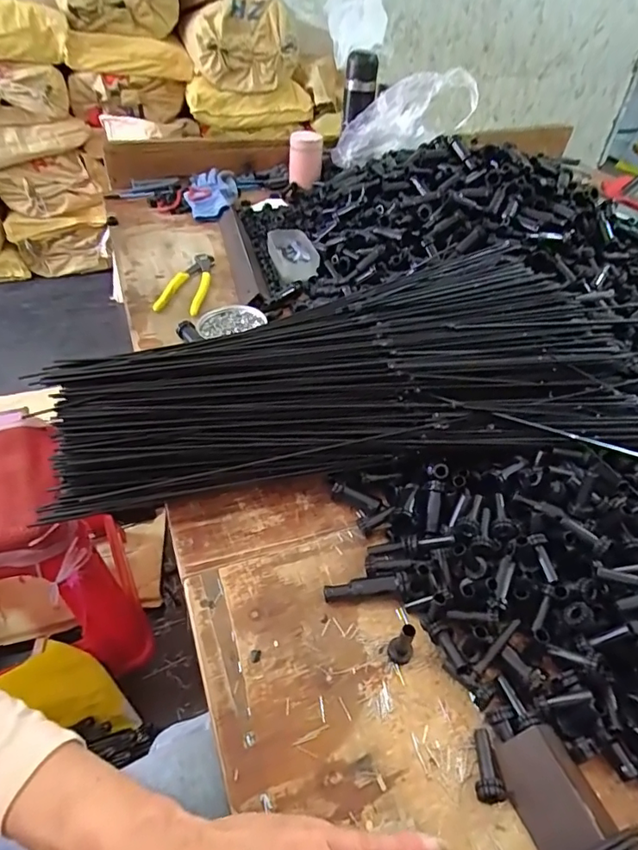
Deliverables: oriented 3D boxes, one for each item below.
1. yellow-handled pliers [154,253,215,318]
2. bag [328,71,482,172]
[{"bbox_3d":[-0.194,-0.217,0.767,0.058,0.012,0.154,8,43,4],"label":"yellow-handled pliers"},{"bbox_3d":[0.146,-0.568,0.957,0.292,0.107,0.068,-15,38,30],"label":"bag"}]

